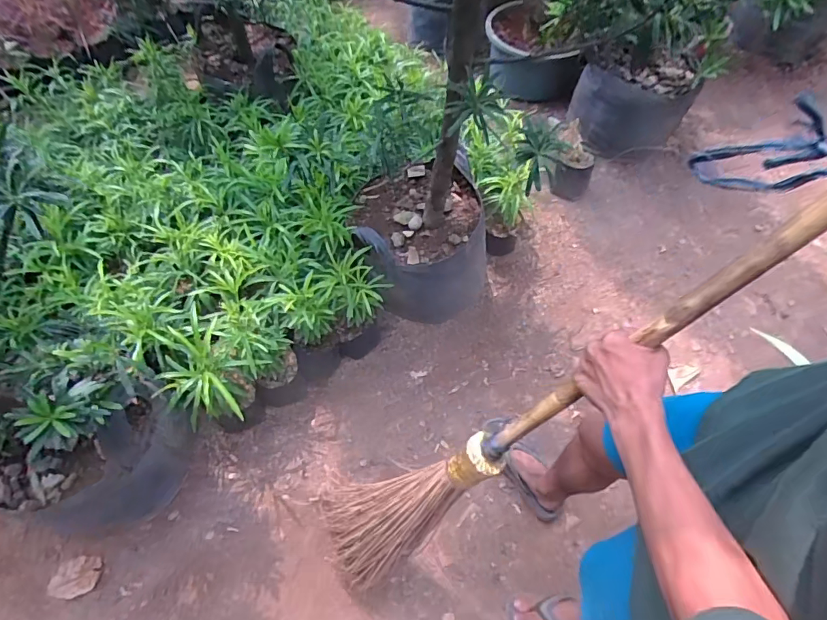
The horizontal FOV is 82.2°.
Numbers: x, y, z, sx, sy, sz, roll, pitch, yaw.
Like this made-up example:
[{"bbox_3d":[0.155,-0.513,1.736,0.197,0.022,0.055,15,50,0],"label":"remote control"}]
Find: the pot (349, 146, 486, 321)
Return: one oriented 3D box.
[{"bbox_3d":[0.033,-0.200,1.328,0.352,0.317,0.361,0,58,0],"label":"pot"}]

